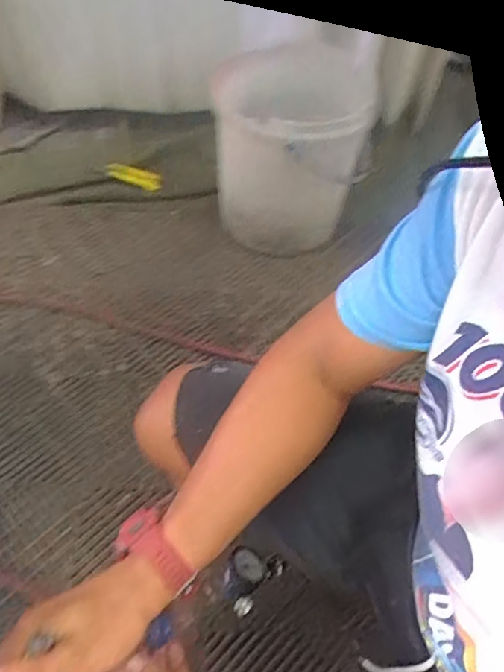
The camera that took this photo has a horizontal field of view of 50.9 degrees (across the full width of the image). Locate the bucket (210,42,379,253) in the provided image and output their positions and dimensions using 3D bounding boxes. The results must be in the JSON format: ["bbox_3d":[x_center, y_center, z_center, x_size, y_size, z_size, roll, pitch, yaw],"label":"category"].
[{"bbox_3d":[0.068,-0.386,1.070,0.271,0.304,0.345,-1,57,-5],"label":"bucket"}]

